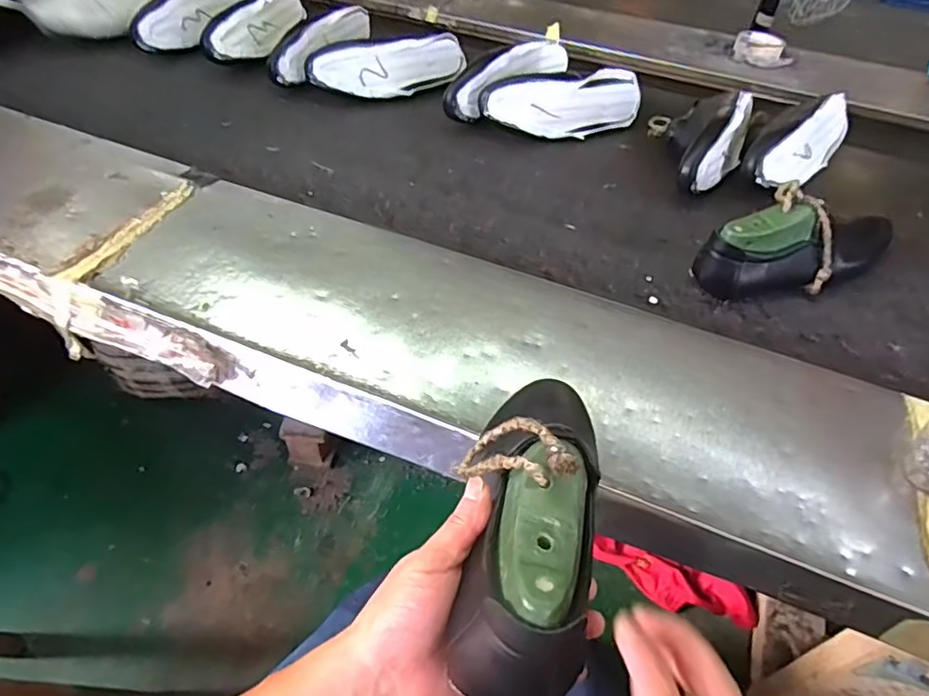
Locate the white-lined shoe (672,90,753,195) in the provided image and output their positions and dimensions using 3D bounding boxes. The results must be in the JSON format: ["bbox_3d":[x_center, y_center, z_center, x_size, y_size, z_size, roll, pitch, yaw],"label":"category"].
[{"bbox_3d":[0.367,-0.317,0.872,0.101,0.078,0.267,20,50,14],"label":"white-lined shoe"}]

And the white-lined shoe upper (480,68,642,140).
[{"bbox_3d":[0.153,-0.386,0.922,0.265,0.071,0.073,-9,49,-11],"label":"white-lined shoe upper"}]

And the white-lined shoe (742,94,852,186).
[{"bbox_3d":[0.491,-0.298,0.867,0.086,0.076,0.248,34,55,24],"label":"white-lined shoe"}]

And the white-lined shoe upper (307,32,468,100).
[{"bbox_3d":[-0.127,-0.477,0.995,0.265,0.068,0.073,-13,50,-15],"label":"white-lined shoe upper"}]

